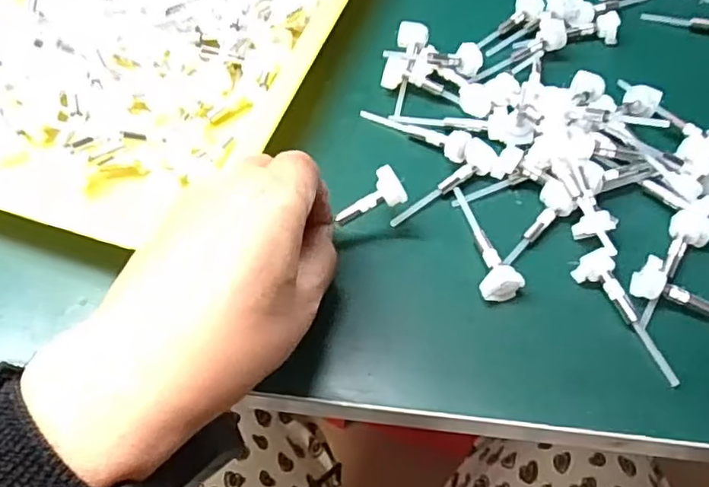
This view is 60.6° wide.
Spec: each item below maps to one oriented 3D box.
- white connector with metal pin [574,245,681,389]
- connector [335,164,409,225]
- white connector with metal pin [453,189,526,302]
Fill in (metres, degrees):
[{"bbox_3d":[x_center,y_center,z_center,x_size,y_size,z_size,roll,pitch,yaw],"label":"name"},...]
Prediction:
[{"bbox_3d":[0.124,0.031,0.272,0.016,0.012,0.067,-22,60,-13],"label":"white connector with metal pin"},{"bbox_3d":[0.007,-0.020,0.287,0.034,0.014,0.014,-34,61,0],"label":"connector"},{"bbox_3d":[0.060,-0.002,0.296,0.018,0.011,0.064,-14,58,-9],"label":"white connector with metal pin"}]

